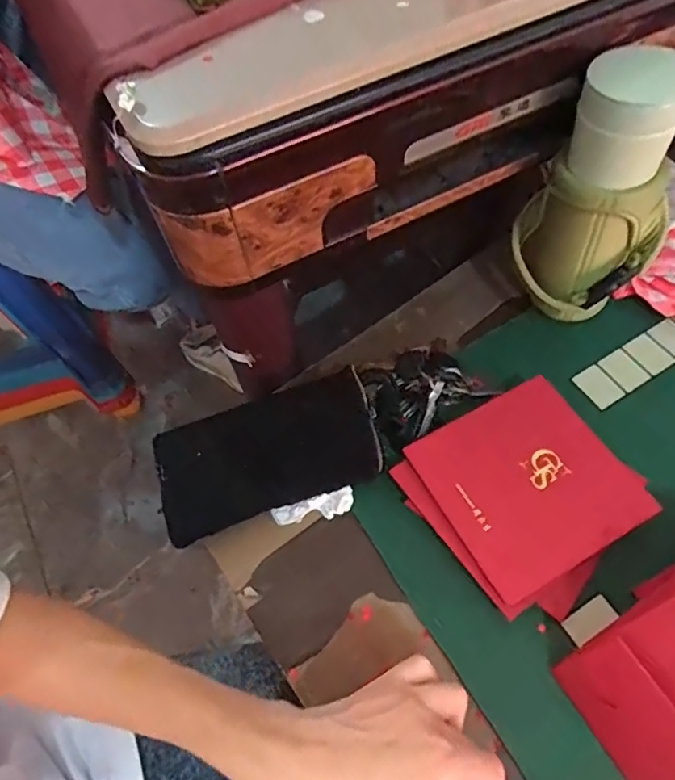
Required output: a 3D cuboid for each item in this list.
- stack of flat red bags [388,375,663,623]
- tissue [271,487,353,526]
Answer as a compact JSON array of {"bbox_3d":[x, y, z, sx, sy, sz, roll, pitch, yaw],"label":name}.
[{"bbox_3d":[0.149,0.080,0.435,0.154,0.030,0.153,-35,64,-15],"label":"stack of flat red bags"},{"bbox_3d":[-0.020,0.099,0.451,0.068,0.023,0.015,-13,60,-3],"label":"tissue"}]

